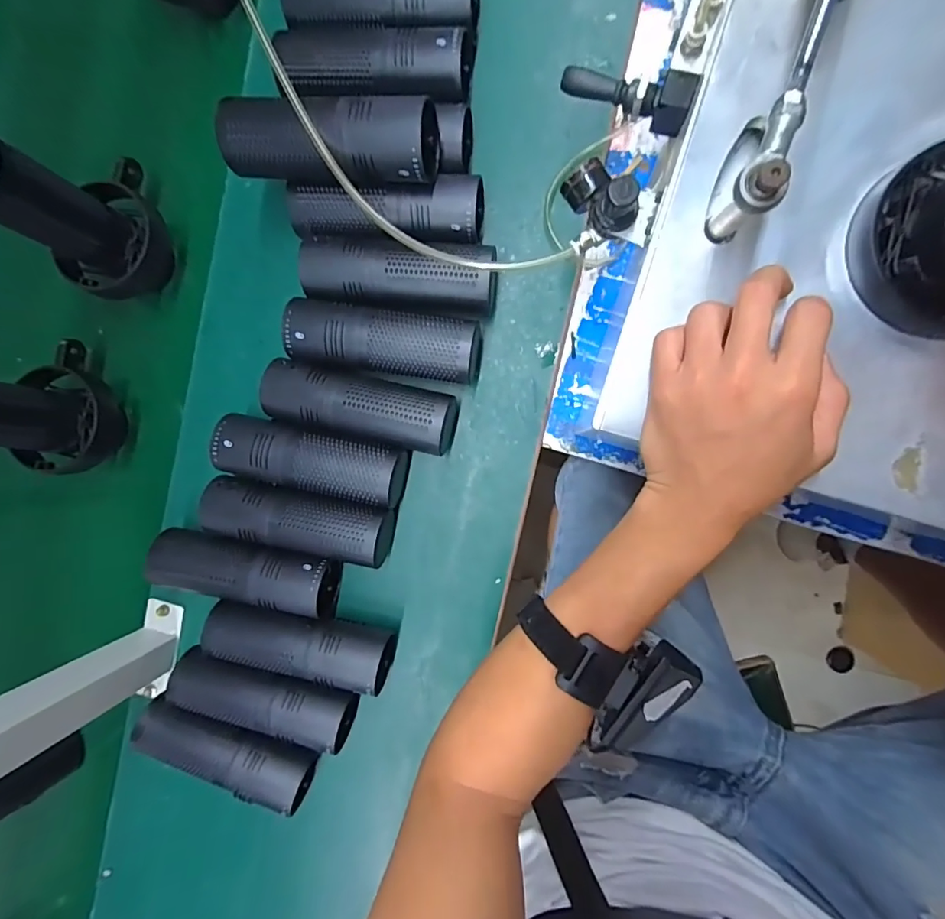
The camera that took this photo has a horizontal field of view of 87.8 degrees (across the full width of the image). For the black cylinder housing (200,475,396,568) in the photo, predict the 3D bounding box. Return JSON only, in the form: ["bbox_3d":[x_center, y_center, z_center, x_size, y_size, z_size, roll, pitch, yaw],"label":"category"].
[{"bbox_3d":[-0.155,0.053,0.449,0.161,0.057,0.054,12,93,6],"label":"black cylinder housing"}]

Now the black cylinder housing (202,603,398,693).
[{"bbox_3d":[-0.155,0.164,0.451,0.166,0.053,0.055,11,92,6],"label":"black cylinder housing"}]

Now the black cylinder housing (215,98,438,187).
[{"bbox_3d":[-0.111,-0.241,0.379,0.163,0.054,0.067,5,92,6],"label":"black cylinder housing"}]

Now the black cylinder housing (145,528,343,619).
[{"bbox_3d":[-0.205,0.099,0.453,0.158,0.053,0.058,14,94,6],"label":"black cylinder housing"}]

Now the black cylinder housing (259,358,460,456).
[{"bbox_3d":[-0.099,-0.048,0.439,0.167,0.057,0.053,13,93,6],"label":"black cylinder housing"}]

